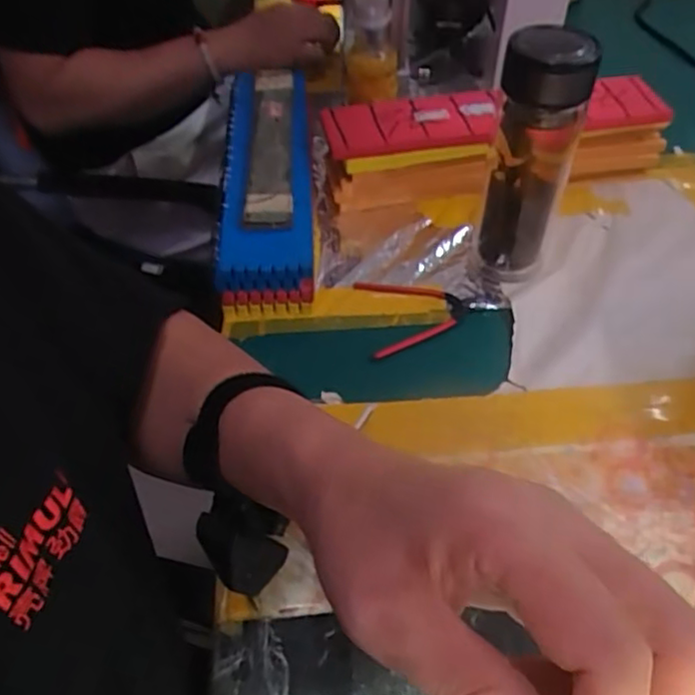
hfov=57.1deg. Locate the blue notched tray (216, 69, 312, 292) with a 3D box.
[{"bbox_3d":[-0.092,-0.222,0.732,0.095,0.050,0.457,-4,49,-1],"label":"blue notched tray"}]

